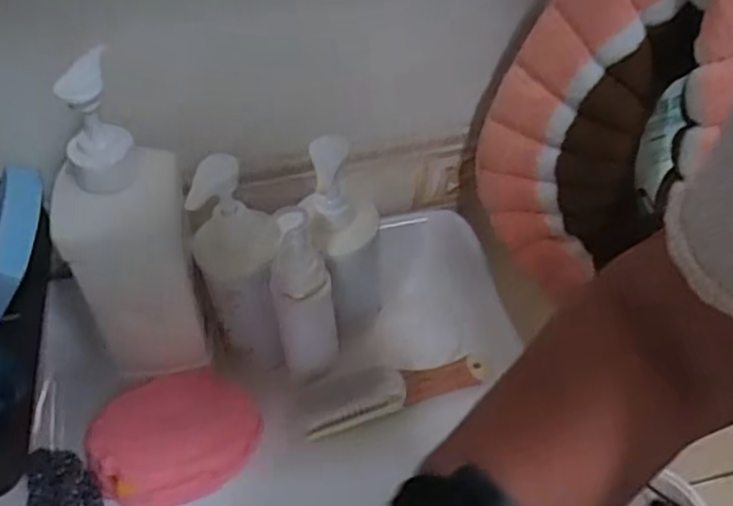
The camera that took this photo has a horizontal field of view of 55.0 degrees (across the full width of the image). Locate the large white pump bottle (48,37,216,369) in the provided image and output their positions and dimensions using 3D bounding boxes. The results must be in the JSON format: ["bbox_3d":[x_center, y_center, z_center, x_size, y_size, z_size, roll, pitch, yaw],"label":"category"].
[{"bbox_3d":[-0.162,-0.008,0.487,0.086,0.244,0.053,-18,47,-14],"label":"large white pump bottle"}]

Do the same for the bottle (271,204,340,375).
[{"bbox_3d":[-0.048,0.033,0.526,0.042,0.158,0.036,-12,46,-9],"label":"bottle"}]

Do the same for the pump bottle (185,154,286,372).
[{"bbox_3d":[-0.094,0.022,0.531,0.050,0.190,0.064,-22,48,-18],"label":"pump bottle"}]

